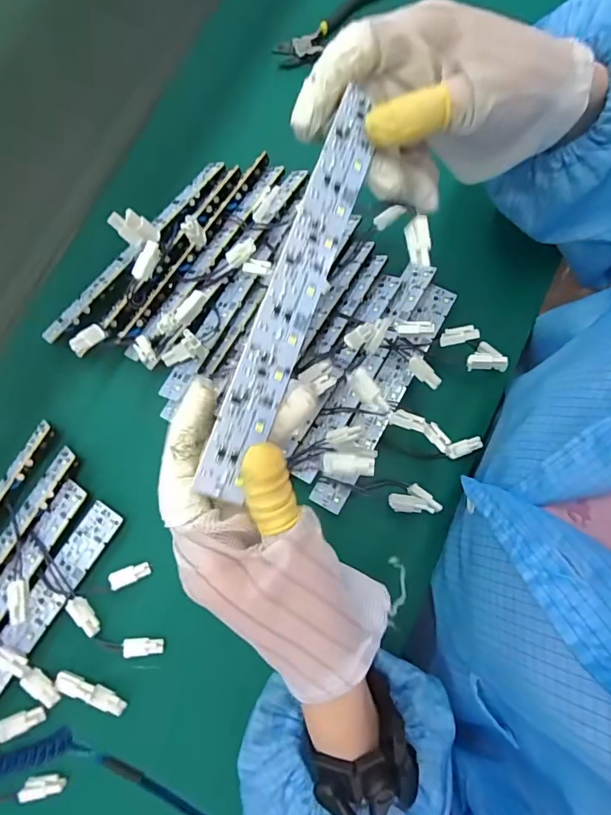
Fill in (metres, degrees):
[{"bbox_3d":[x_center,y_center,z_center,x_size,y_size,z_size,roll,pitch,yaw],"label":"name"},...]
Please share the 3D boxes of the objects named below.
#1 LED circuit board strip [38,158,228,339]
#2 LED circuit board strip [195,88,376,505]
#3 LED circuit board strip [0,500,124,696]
[{"bbox_3d":[-0.131,-0.124,0.365,0.016,0.007,0.189,38,81,6],"label":"LED circuit board strip"},{"bbox_3d":[-0.005,-0.050,0.205,0.023,0.004,0.180,25,80,-29],"label":"LED circuit board strip"},{"bbox_3d":[-0.191,0.151,0.318,0.026,0.010,0.189,33,80,6],"label":"LED circuit board strip"}]

